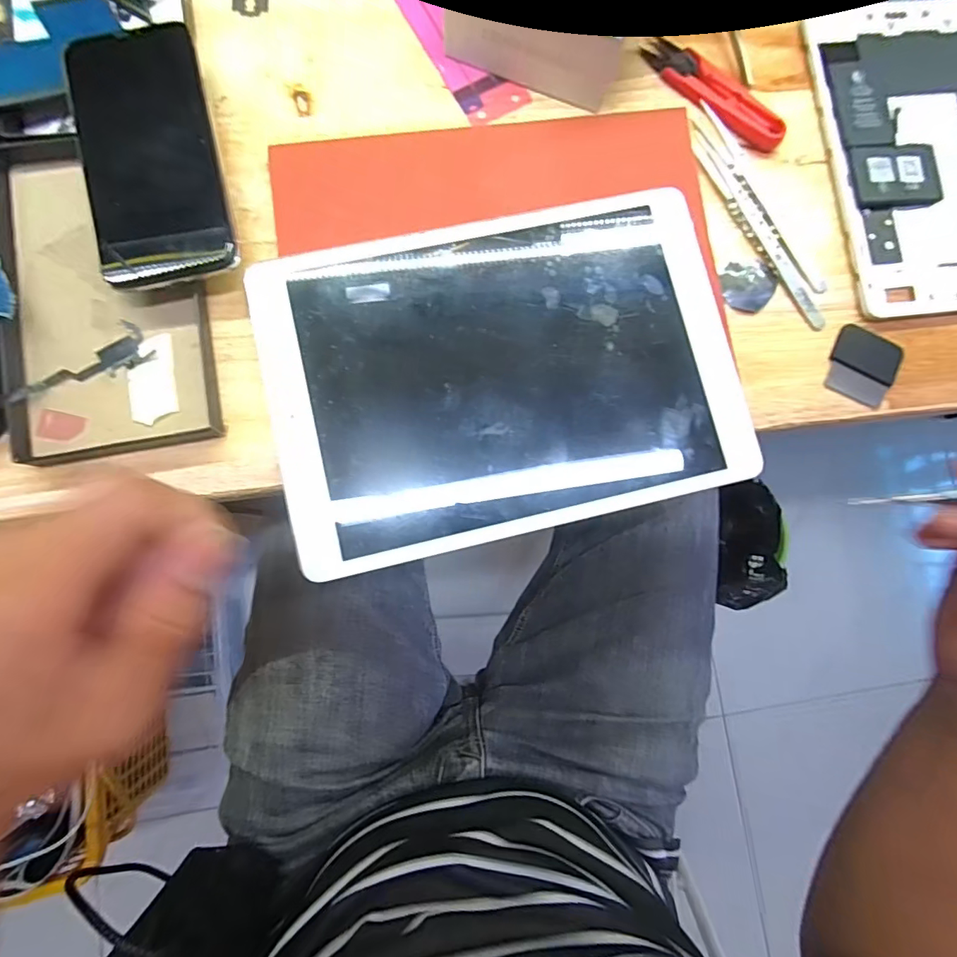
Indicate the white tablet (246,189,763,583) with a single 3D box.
[{"bbox_3d":[0.014,-0.056,0.256,0.241,0.005,0.171,-13,85,-4],"label":"white tablet"}]

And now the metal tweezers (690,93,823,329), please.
[{"bbox_3d":[0.166,-0.154,0.283,0.025,0.007,0.143,-31,87,-6],"label":"metal tweezers"}]

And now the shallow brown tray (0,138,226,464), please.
[{"bbox_3d":[-0.197,-0.101,0.255,0.096,0.015,0.178,-9,85,-4],"label":"shallow brown tray"}]

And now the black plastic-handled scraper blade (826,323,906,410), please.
[{"bbox_3d":[0.223,-0.065,0.280,0.037,0.004,0.041,24,88,5],"label":"black plastic-handled scraper blade"}]

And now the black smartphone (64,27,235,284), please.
[{"bbox_3d":[-0.168,-0.165,0.247,0.066,0.008,0.133,-14,86,-5],"label":"black smartphone"}]

